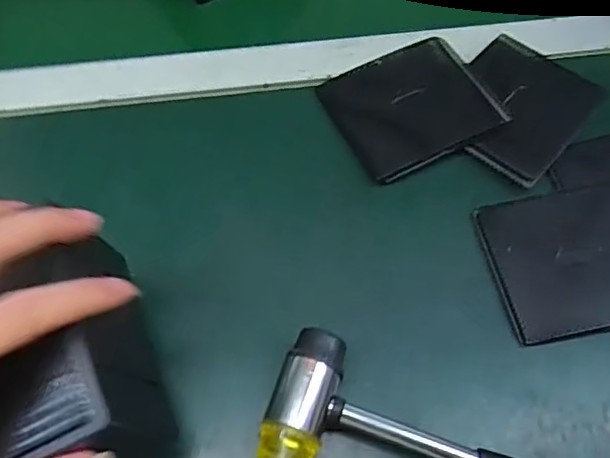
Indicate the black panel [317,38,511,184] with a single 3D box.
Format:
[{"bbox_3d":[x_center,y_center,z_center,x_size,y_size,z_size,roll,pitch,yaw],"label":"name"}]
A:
[{"bbox_3d":[0.079,-0.096,0.461,0.112,0.010,0.101,-25,67,-15],"label":"black panel"}]

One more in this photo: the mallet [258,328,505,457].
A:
[{"bbox_3d":[0.102,0.126,0.340,0.248,0.032,0.078,15,63,4],"label":"mallet"}]

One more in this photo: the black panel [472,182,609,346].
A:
[{"bbox_3d":[0.183,0.018,0.407,0.109,0.011,0.100,-8,64,-8],"label":"black panel"}]

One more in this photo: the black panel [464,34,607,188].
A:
[{"bbox_3d":[0.165,-0.096,0.463,0.094,0.006,0.121,36,67,14],"label":"black panel"}]

